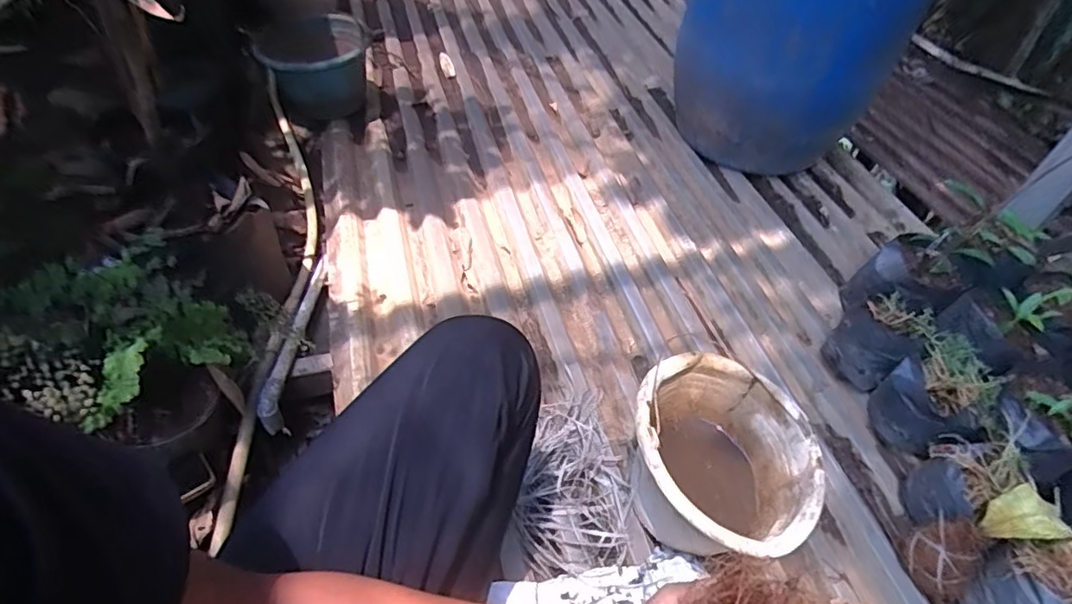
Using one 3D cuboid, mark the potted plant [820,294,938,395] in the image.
[{"bbox_3d":[0.558,0.072,0.965,0.131,0.137,0.111,-28,58,-23],"label":"potted plant"}]

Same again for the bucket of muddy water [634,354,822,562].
[{"bbox_3d":[0.227,0.214,0.756,0.214,0.188,0.243,18,52,11],"label":"bucket of muddy water"}]

